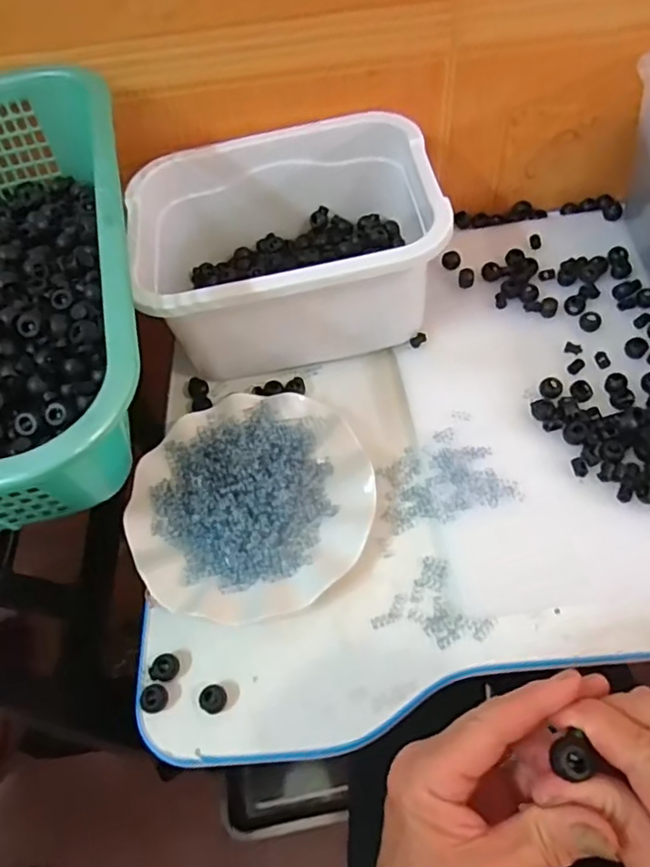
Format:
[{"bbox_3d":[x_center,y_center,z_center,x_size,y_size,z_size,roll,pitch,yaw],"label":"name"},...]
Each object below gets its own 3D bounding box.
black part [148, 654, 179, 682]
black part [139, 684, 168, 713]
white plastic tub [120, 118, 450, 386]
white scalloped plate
[{"bbox_3d":[-0.107,0.157,0.409,0.018,0.008,0.017,-2,57,4],"label":"black part"},{"bbox_3d":[-0.112,0.173,0.399,0.016,0.010,0.016,-18,58,-7],"label":"black part"},{"bbox_3d":[-0.033,-0.159,0.529,0.238,0.117,0.192,-13,57,-3],"label":"white plastic tub"},{"bbox_3d":[-0.055,0.047,0.456,0.177,0.026,0.178,-2,57,4],"label":"white scalloped plate"}]

